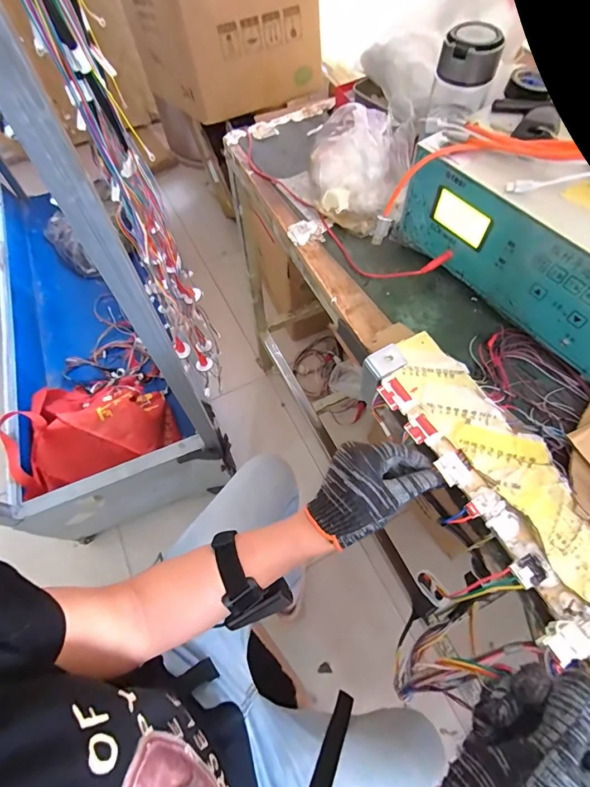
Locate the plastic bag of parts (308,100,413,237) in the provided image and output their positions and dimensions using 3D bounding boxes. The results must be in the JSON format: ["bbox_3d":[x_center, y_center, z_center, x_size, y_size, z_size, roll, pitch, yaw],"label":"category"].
[{"bbox_3d":[0.088,-0.313,0.532,0.132,0.117,0.154,2,63,3],"label":"plastic bag of parts"}]

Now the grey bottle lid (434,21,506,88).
[{"bbox_3d":[0.203,-0.397,0.451,0.053,0.043,0.053,-1,63,2],"label":"grey bottle lid"}]

